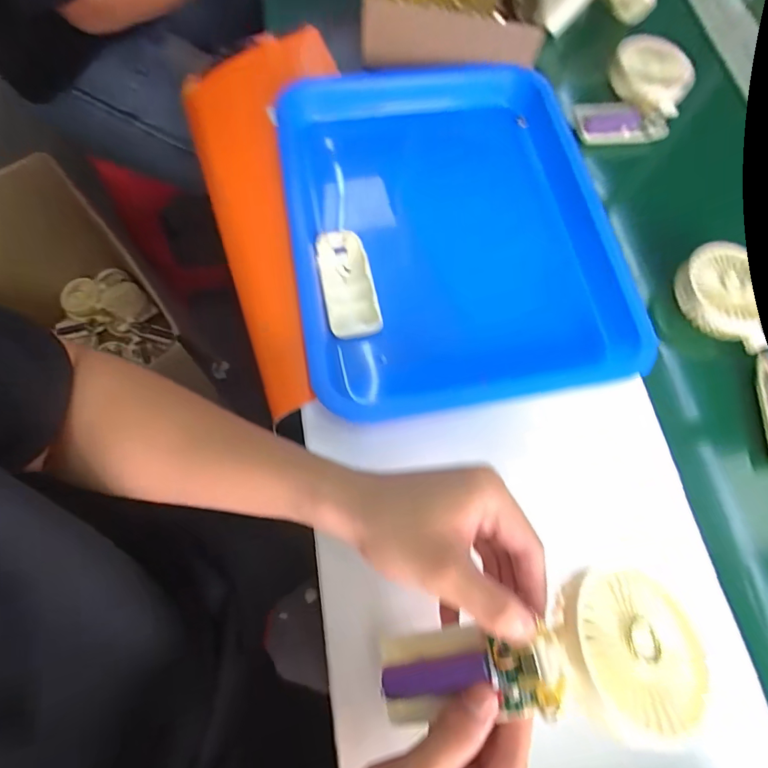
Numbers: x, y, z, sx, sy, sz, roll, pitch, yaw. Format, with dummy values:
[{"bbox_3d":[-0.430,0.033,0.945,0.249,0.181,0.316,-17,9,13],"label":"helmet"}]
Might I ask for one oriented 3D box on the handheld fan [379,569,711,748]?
[{"bbox_3d":[0.088,0.154,0.255,0.181,0.043,0.080,-9,63,4],"label":"handheld fan"}]

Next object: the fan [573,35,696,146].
[{"bbox_3d":[0.295,-0.338,0.537,0.097,0.057,0.136,33,68,16],"label":"fan"}]

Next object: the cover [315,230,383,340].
[{"bbox_3d":[-0.034,-0.095,0.428,0.047,0.021,0.107,-11,64,-5],"label":"cover"}]

